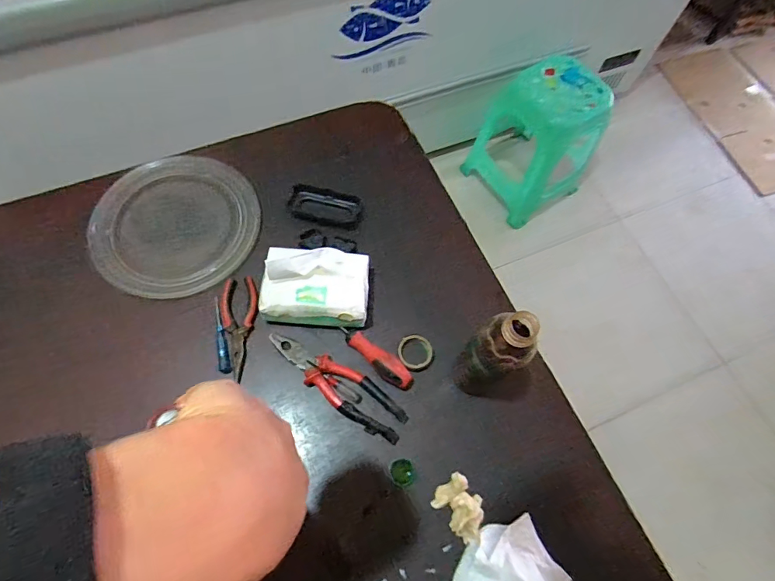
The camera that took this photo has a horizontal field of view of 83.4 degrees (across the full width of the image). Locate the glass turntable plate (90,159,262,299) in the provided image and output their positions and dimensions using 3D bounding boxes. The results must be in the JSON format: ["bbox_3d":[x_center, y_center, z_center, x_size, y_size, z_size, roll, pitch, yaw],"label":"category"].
[{"bbox_3d":[-0.325,-0.107,0.667,0.253,0.014,0.236,1,66,-3],"label":"glass turntable plate"}]

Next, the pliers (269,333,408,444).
[{"bbox_3d":[-0.065,0.120,0.573,0.204,0.027,0.056,37,69,12],"label":"pliers"}]

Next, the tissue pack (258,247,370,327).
[{"bbox_3d":[-0.095,-0.008,0.579,0.138,0.062,0.090,2,66,-3],"label":"tissue pack"}]

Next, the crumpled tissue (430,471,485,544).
[{"bbox_3d":[0.088,0.257,0.517,0.049,0.024,0.064,-42,75,-18],"label":"crumpled tissue"}]

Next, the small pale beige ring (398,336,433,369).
[{"bbox_3d":[0.038,0.085,0.592,0.047,0.013,0.044,1,66,-3],"label":"small pale beige ring"}]

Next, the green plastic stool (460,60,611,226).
[{"bbox_3d":[0.497,-0.497,1.499,0.333,0.443,0.340,-37,73,-17],"label":"green plastic stool"}]

